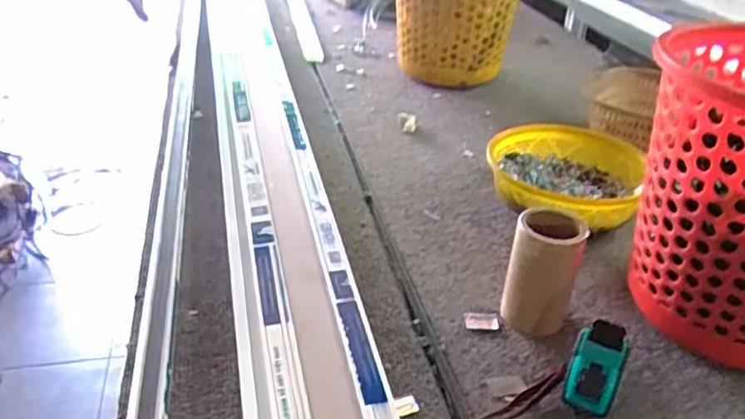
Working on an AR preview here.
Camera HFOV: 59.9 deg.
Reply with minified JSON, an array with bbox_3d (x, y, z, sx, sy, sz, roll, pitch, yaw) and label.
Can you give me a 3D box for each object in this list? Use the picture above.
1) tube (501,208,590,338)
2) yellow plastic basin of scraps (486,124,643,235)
[{"bbox_3d":[0.149,0.059,0.571,0.056,0.105,0.057,12,32,14],"label":"tube"},{"bbox_3d":[0.220,-0.033,0.770,0.162,0.062,0.198,14,32,17],"label":"yellow plastic basin of scraps"}]

